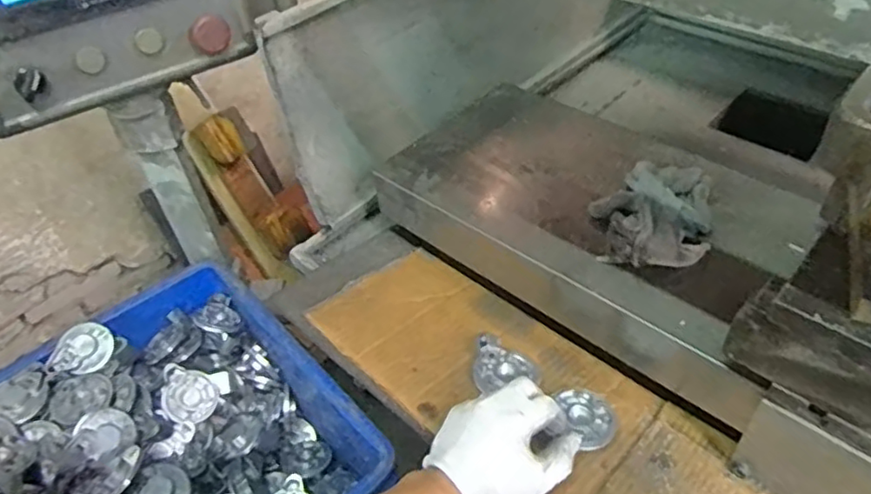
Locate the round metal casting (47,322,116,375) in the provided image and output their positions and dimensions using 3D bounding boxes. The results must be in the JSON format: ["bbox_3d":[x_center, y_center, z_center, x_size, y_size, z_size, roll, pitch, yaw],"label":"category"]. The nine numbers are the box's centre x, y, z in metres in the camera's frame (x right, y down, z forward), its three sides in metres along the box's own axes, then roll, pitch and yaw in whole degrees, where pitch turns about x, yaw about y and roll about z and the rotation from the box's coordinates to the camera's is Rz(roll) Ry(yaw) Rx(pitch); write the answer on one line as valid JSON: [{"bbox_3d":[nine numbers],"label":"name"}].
[{"bbox_3d":[-0.419,0.123,0.752,0.064,0.017,0.064,5,62,-10],"label":"round metal casting"}]

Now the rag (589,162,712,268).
[{"bbox_3d":[0.214,-0.041,0.622,0.115,0.041,0.139,10,46,16],"label":"rag"}]

